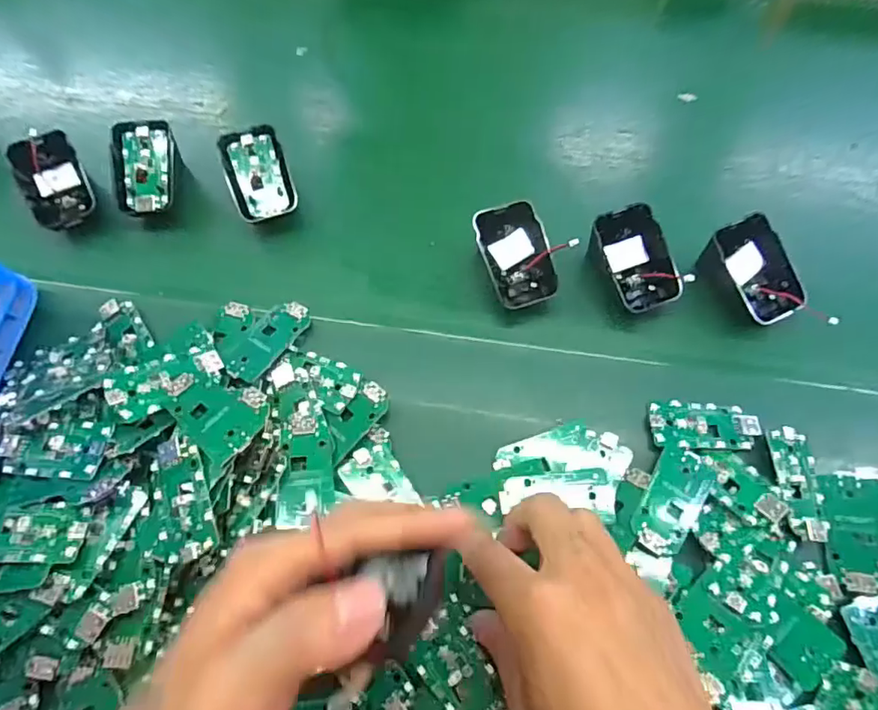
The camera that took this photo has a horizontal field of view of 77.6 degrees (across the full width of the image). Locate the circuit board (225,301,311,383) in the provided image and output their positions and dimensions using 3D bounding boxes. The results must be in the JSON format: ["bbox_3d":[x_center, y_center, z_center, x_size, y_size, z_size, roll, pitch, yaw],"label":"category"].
[{"bbox_3d":[-0.112,-0.010,0.355,0.028,0.008,0.062,32,63,14],"label":"circuit board"}]

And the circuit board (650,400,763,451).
[{"bbox_3d":[0.162,0.043,0.334,0.063,0.006,0.030,1,66,1],"label":"circuit board"}]

